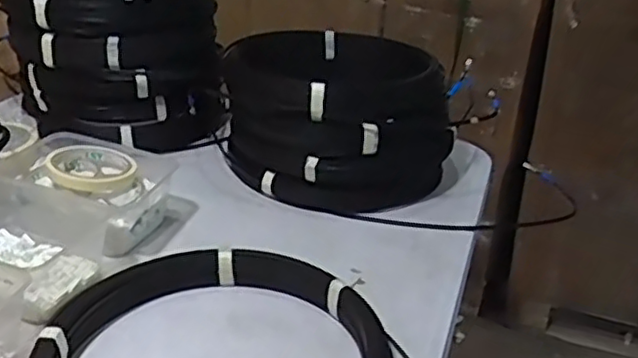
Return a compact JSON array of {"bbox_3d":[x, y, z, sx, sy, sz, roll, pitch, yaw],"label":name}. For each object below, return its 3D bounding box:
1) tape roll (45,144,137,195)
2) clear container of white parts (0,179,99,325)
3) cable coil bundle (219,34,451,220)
[{"bbox_3d":[-0.251,-0.017,0.741,0.090,0.026,0.090,-7,28,-17],"label":"tape roll"},{"bbox_3d":[-0.307,0.065,0.652,0.180,0.071,0.125,13,29,20],"label":"clear container of white parts"},{"bbox_3d":[0.026,-0.088,0.878,0.273,0.152,0.265,4,27,3],"label":"cable coil bundle"}]

